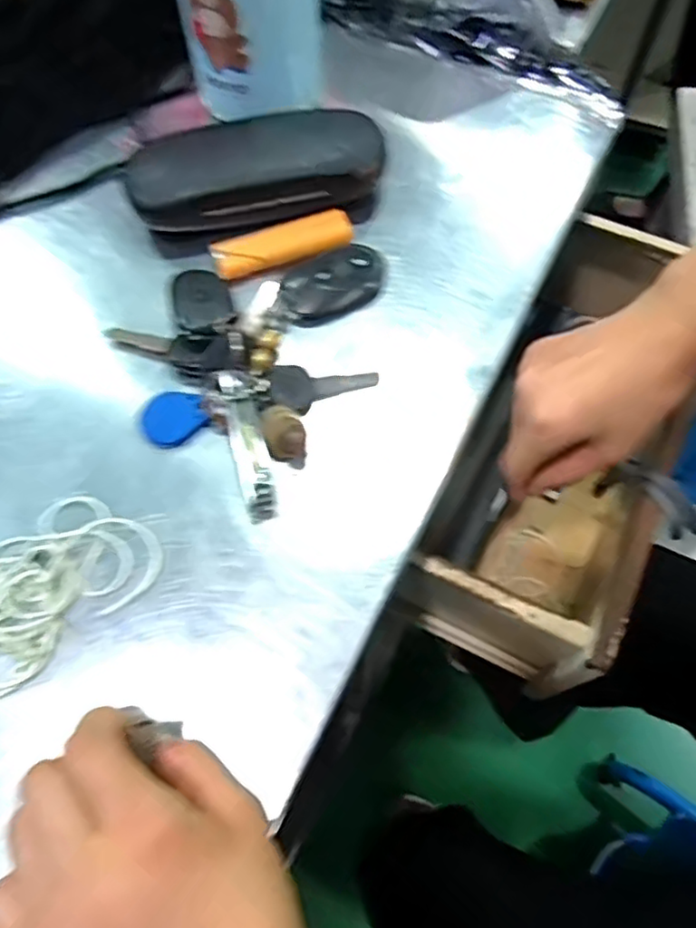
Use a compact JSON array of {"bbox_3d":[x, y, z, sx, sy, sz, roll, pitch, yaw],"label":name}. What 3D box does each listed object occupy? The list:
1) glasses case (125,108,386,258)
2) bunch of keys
[{"bbox_3d":[-0.054,-0.175,0.380,0.146,0.032,0.079,-6,65,-2],"label":"glasses case"},{"bbox_3d":[-0.043,-0.070,0.348,0.134,0.027,0.160,37,70,16],"label":"bunch of keys"}]

